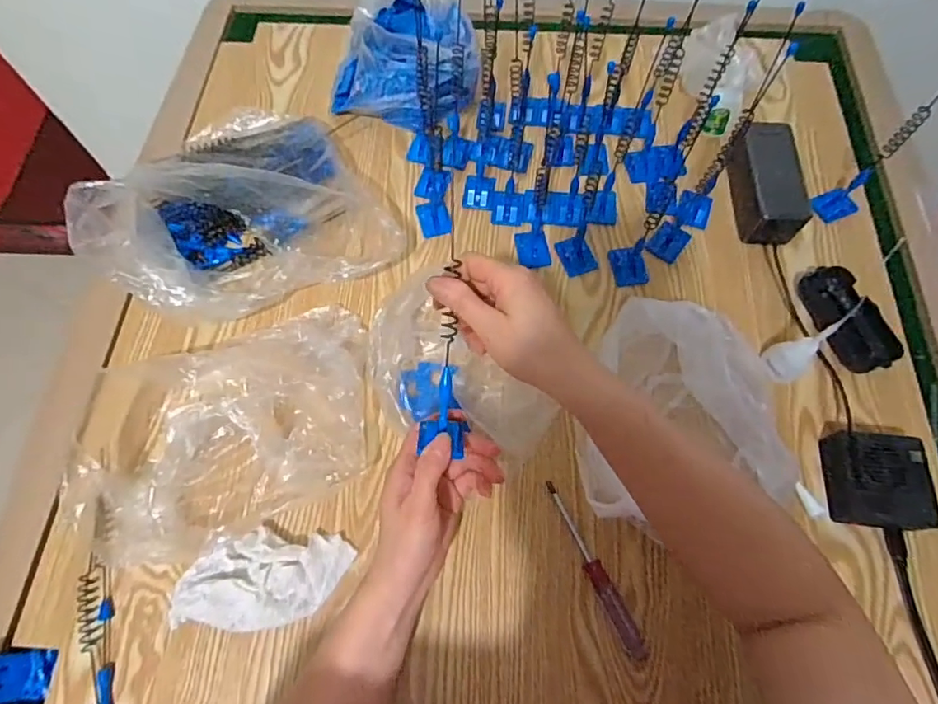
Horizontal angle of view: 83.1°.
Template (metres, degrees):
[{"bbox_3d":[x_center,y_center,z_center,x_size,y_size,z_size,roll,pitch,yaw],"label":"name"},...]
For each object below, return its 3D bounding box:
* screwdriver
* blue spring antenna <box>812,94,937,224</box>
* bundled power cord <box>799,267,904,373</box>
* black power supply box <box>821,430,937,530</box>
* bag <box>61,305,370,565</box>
[{"bbox_3d":[0.106,0.182,0.449,0.017,0.015,0.152,-24,69,-10],"label":"screwdriver"},{"bbox_3d":[0.411,-0.204,0.503,0.058,0.198,0.037,-38,72,-14],"label":"blue spring antenna"},{"bbox_3d":[0.381,-0.036,0.532,0.051,0.027,0.112,-19,68,-8],"label":"bundled power cord"},{"bbox_3d":[0.359,0.113,0.462,0.072,0.038,0.078,5,67,2],"label":"black power supply box"},{"bbox_3d":[-0.220,0.057,0.474,0.266,0.071,0.197,-17,68,-7],"label":"bag"}]

